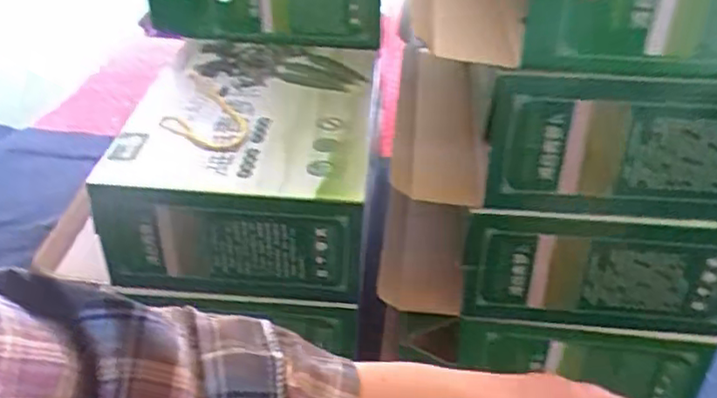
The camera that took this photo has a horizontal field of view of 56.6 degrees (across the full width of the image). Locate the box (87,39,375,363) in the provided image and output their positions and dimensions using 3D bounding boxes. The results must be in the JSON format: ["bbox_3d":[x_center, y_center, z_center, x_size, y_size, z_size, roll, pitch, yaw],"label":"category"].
[{"bbox_3d":[-0.120,-0.061,0.809,0.265,0.137,0.369,2,36,2],"label":"box"}]

